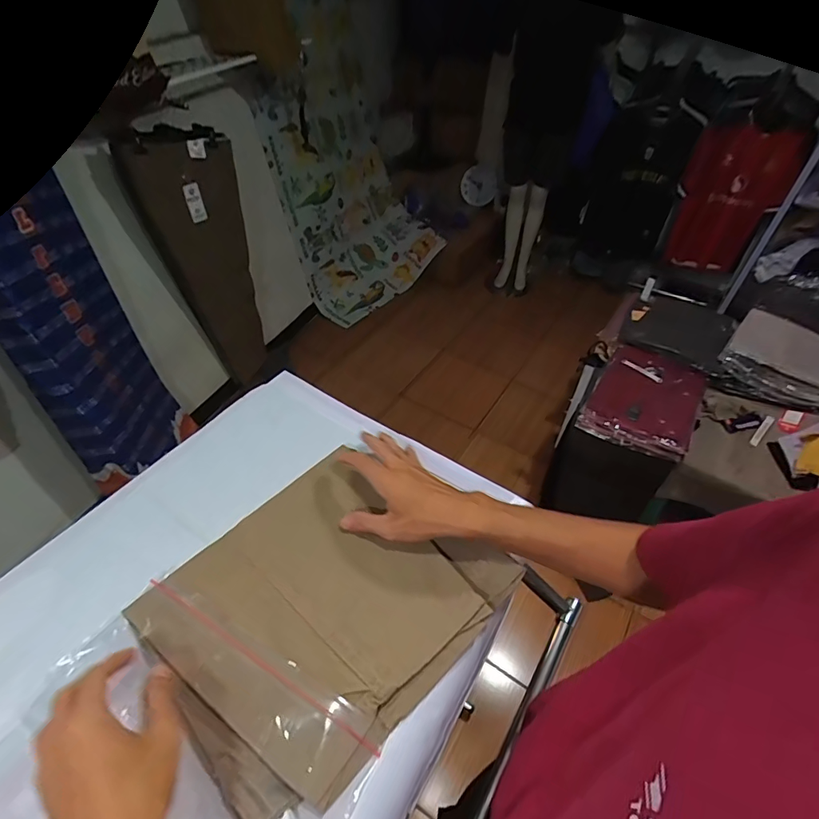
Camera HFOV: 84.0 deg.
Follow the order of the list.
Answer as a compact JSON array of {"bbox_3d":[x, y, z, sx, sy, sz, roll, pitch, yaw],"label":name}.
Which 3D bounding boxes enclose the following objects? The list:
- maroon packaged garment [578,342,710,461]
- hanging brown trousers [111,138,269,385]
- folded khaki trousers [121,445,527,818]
[{"bbox_3d":[0.695,-0.028,1.330,0.280,0.093,0.329,27,51,23],"label":"maroon packaged garment"},{"bbox_3d":[-0.739,-0.506,1.708,0.326,0.880,0.088,-25,51,-24],"label":"hanging brown trousers"},{"bbox_3d":[-0.086,0.189,0.466,0.258,0.019,0.299,35,54,29],"label":"folded khaki trousers"}]

